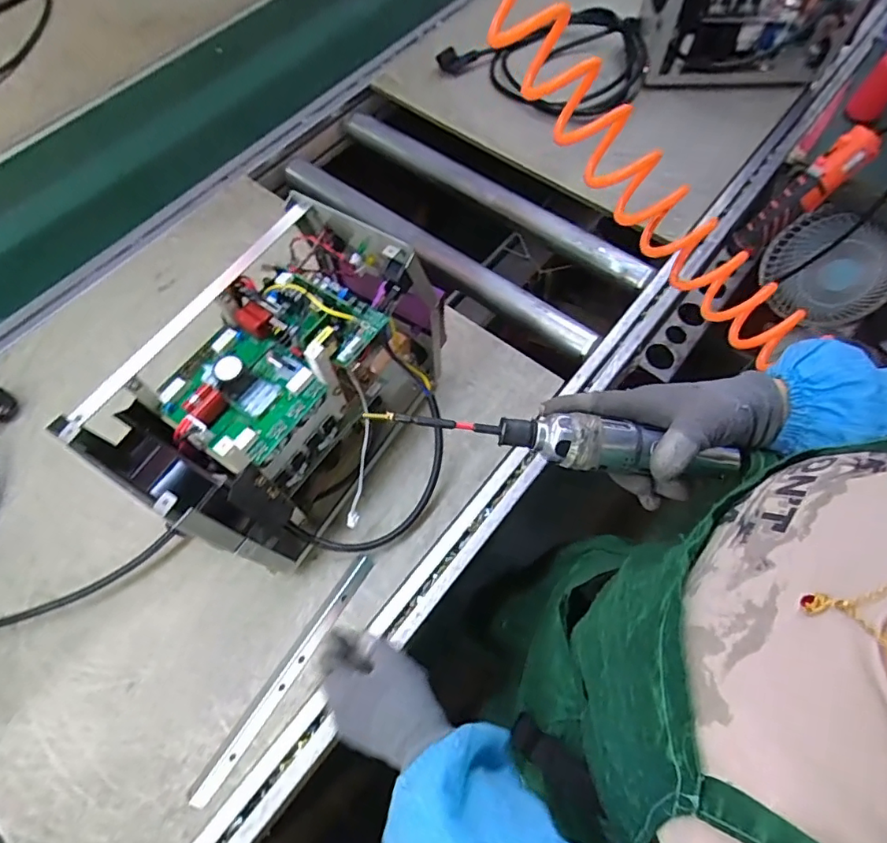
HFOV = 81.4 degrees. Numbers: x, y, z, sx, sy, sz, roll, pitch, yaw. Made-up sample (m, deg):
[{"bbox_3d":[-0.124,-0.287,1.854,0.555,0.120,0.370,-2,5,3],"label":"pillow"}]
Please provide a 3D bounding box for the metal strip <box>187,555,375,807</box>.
[{"bbox_3d":[-0.152,0.244,0.506,0.022,0.004,0.254,31,69,15],"label":"metal strip"}]

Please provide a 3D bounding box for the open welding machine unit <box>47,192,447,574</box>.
[{"bbox_3d":[-0.140,-0.028,0.509,0.144,0.231,0.301,30,69,15],"label":"open welding machine unit"}]

